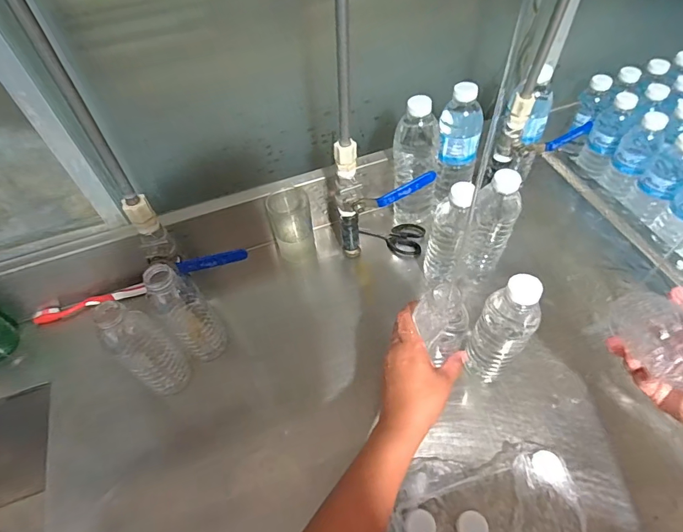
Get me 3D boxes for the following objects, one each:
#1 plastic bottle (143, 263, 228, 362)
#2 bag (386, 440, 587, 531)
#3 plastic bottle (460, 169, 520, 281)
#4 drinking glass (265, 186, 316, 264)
[{"bbox_3d":[-0.192,0.056,0.529,0.056,0.173,0.054,-29,57,-18],"label":"plastic bottle"},{"bbox_3d":[0.150,0.268,0.436,0.203,0.015,0.139,-9,53,-4],"label":"bag"},{"bbox_3d":[0.197,-0.040,0.564,0.051,0.179,0.051,20,57,17],"label":"plastic bottle"},{"bbox_3d":[-0.074,-0.061,0.636,0.060,0.108,0.061,-1,53,2],"label":"drinking glass"}]

